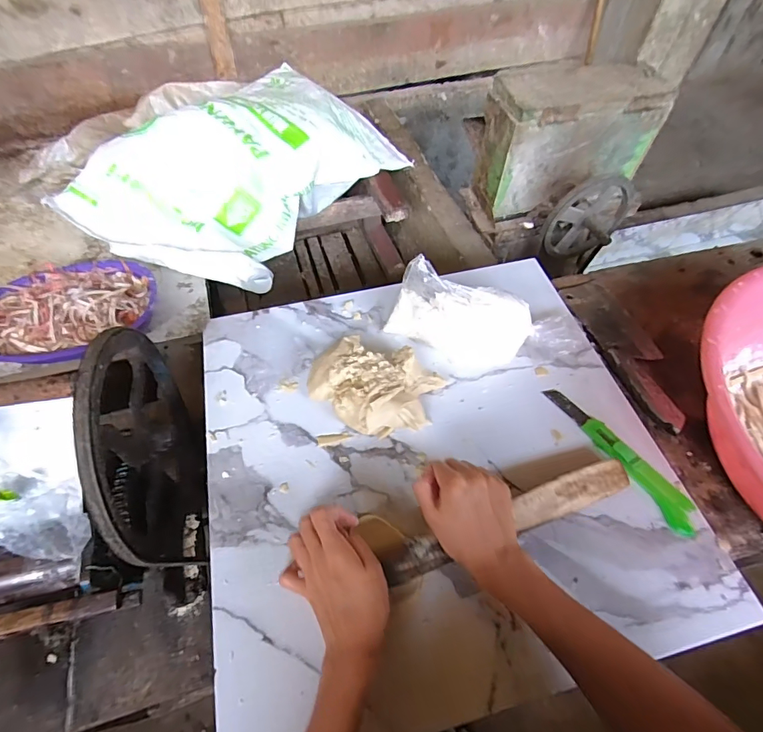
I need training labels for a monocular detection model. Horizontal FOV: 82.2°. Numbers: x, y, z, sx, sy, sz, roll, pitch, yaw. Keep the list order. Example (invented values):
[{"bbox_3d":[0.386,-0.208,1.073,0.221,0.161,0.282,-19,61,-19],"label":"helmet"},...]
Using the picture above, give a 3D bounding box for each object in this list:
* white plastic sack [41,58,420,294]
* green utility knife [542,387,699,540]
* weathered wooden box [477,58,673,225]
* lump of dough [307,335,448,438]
[{"bbox_3d":[-0.283,-0.433,0.955,0.395,0.188,0.657,32,60,17],"label":"white plastic sack"},{"bbox_3d":[0.265,0.095,0.488,0.034,0.018,0.194,-26,61,-19],"label":"green utility knife"},{"bbox_3d":[0.392,-0.485,0.938,0.344,0.226,0.139,-11,58,-10],"label":"weathered wooden box"},{"bbox_3d":[-0.007,0.019,0.515,0.140,0.058,0.117,37,62,20],"label":"lump of dough"}]

